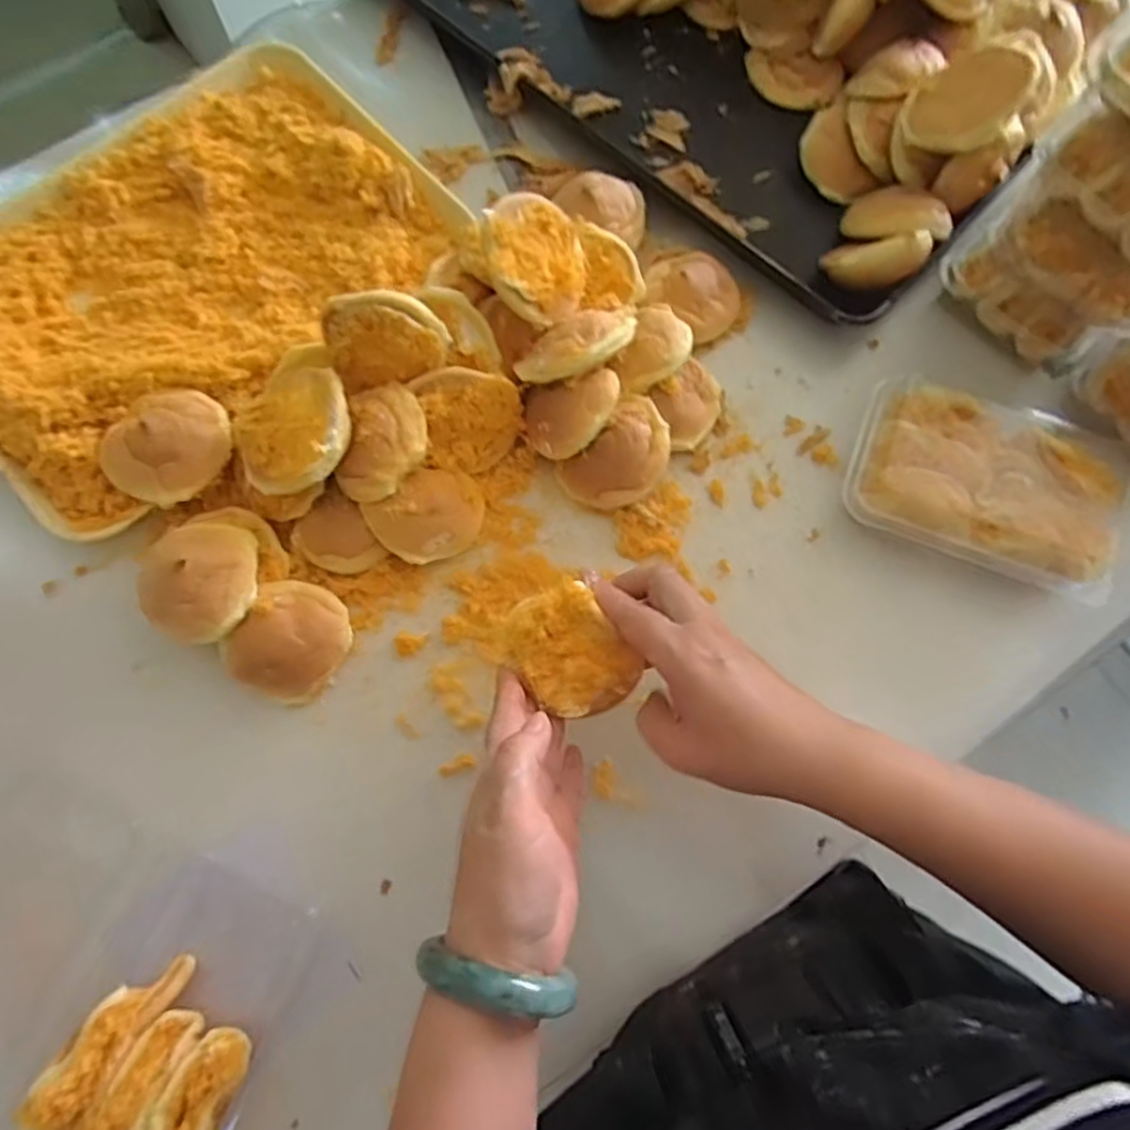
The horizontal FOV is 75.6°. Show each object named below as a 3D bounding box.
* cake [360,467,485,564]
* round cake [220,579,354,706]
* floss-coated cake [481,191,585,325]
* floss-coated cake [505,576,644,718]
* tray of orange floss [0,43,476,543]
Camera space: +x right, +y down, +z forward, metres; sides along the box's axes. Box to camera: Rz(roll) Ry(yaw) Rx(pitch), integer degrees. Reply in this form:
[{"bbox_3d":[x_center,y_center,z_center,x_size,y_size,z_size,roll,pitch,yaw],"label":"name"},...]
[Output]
[{"bbox_3d":[-0.090,-0.034,0.498,0.073,0.020,0.061,-38,104,-22],"label":"cake"},{"bbox_3d":[-0.182,0.049,0.480,0.070,0.044,0.078,27,75,7],"label":"round cake"},{"bbox_3d":[-0.018,-0.206,0.491,0.089,0.026,0.080,13,82,-39],"label":"floss-coated cake"},{"bbox_3d":[0.003,0.049,0.406,0.054,0.027,0.072,-35,77,-9],"label":"floss-coated cake"},{"bbox_3d":[-0.288,-0.228,0.550,0.374,0.037,0.269,-42,79,-12],"label":"tray of orange floss"}]

